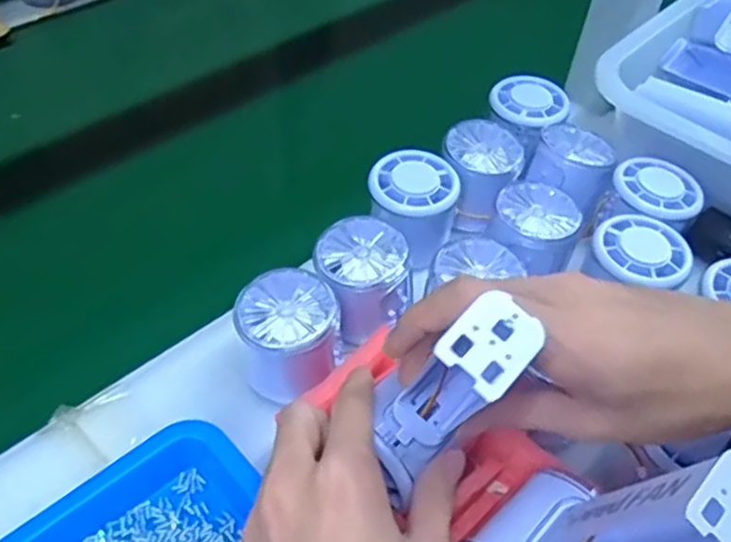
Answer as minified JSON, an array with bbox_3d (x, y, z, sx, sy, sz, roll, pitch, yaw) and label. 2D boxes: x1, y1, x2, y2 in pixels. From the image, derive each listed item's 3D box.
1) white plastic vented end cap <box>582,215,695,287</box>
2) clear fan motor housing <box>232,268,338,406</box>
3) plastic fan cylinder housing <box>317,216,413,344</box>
[{"bbox_3d":[0.166,-0.012,0.415,0.056,0.011,0.052,2,49,-2],"label":"white plastic vented end cap"},{"bbox_3d":[-0.043,0.038,0.385,0.052,0.051,0.057,-3,50,-7],"label":"clear fan motor housing"},{"bbox_3d":[-0.002,0.004,0.418,0.051,0.049,0.054,2,49,-2],"label":"plastic fan cylinder housing"}]

